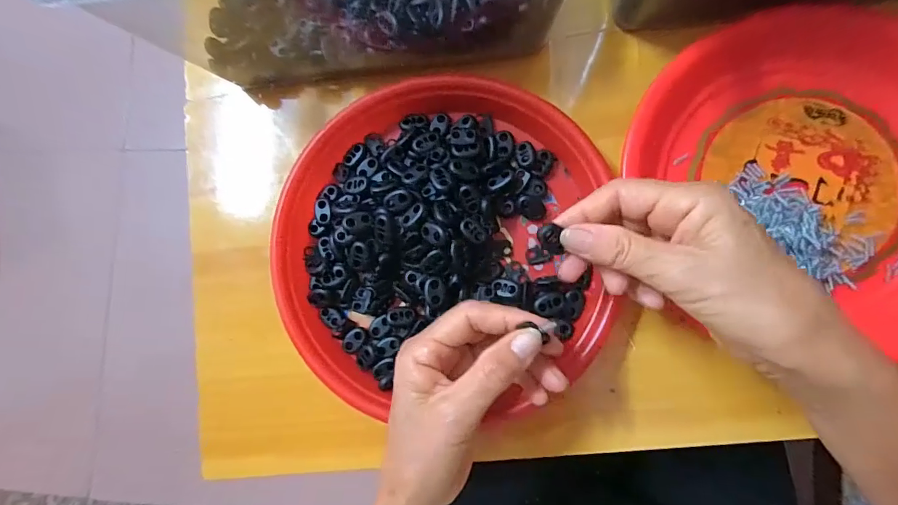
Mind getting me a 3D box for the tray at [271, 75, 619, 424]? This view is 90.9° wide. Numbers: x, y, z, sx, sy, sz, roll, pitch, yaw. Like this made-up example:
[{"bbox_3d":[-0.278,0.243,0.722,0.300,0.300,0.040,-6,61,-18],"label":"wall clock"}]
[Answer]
[{"bbox_3d":[-0.009,-0.010,0.312,0.219,0.034,0.231,-1,85,6],"label":"tray"}]

